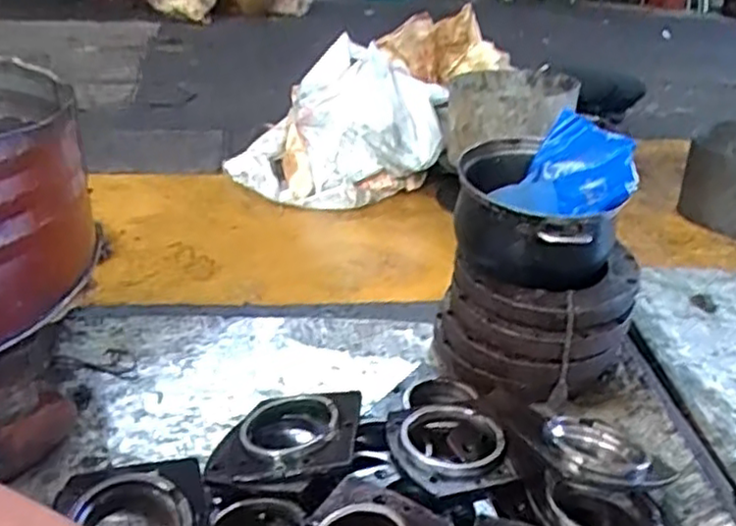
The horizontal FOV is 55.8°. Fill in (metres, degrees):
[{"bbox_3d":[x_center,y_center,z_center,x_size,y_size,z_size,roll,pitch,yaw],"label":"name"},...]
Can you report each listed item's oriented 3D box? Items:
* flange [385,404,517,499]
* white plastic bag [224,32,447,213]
[{"bbox_3d":[0.092,0.209,0.790,0.124,0.026,0.130,-9,31,-9],"label":"flange"},{"bbox_3d":[-0.057,-0.300,1.487,0.457,0.247,0.239,-20,36,-33],"label":"white plastic bag"}]

